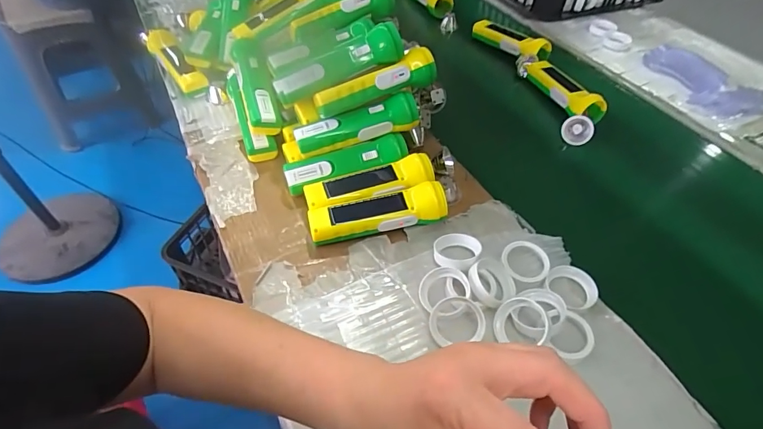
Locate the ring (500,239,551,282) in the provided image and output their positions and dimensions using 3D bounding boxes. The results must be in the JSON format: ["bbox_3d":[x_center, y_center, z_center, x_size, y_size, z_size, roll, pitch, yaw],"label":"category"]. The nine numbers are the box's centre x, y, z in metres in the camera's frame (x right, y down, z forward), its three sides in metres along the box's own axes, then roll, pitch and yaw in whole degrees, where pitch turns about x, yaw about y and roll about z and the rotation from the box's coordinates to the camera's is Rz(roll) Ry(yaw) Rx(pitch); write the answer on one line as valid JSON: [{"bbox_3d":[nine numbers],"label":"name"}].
[{"bbox_3d":[0.164,0.054,0.480,0.050,0.013,0.051,-6,59,11],"label":"ring"}]

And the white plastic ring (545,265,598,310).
[{"bbox_3d":[0.209,0.079,0.465,0.052,0.011,0.052,1,48,-2],"label":"white plastic ring"}]

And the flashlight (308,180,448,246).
[{"bbox_3d":[-0.004,-0.001,0.510,0.162,0.043,0.041,-7,49,-9],"label":"flashlight"}]

